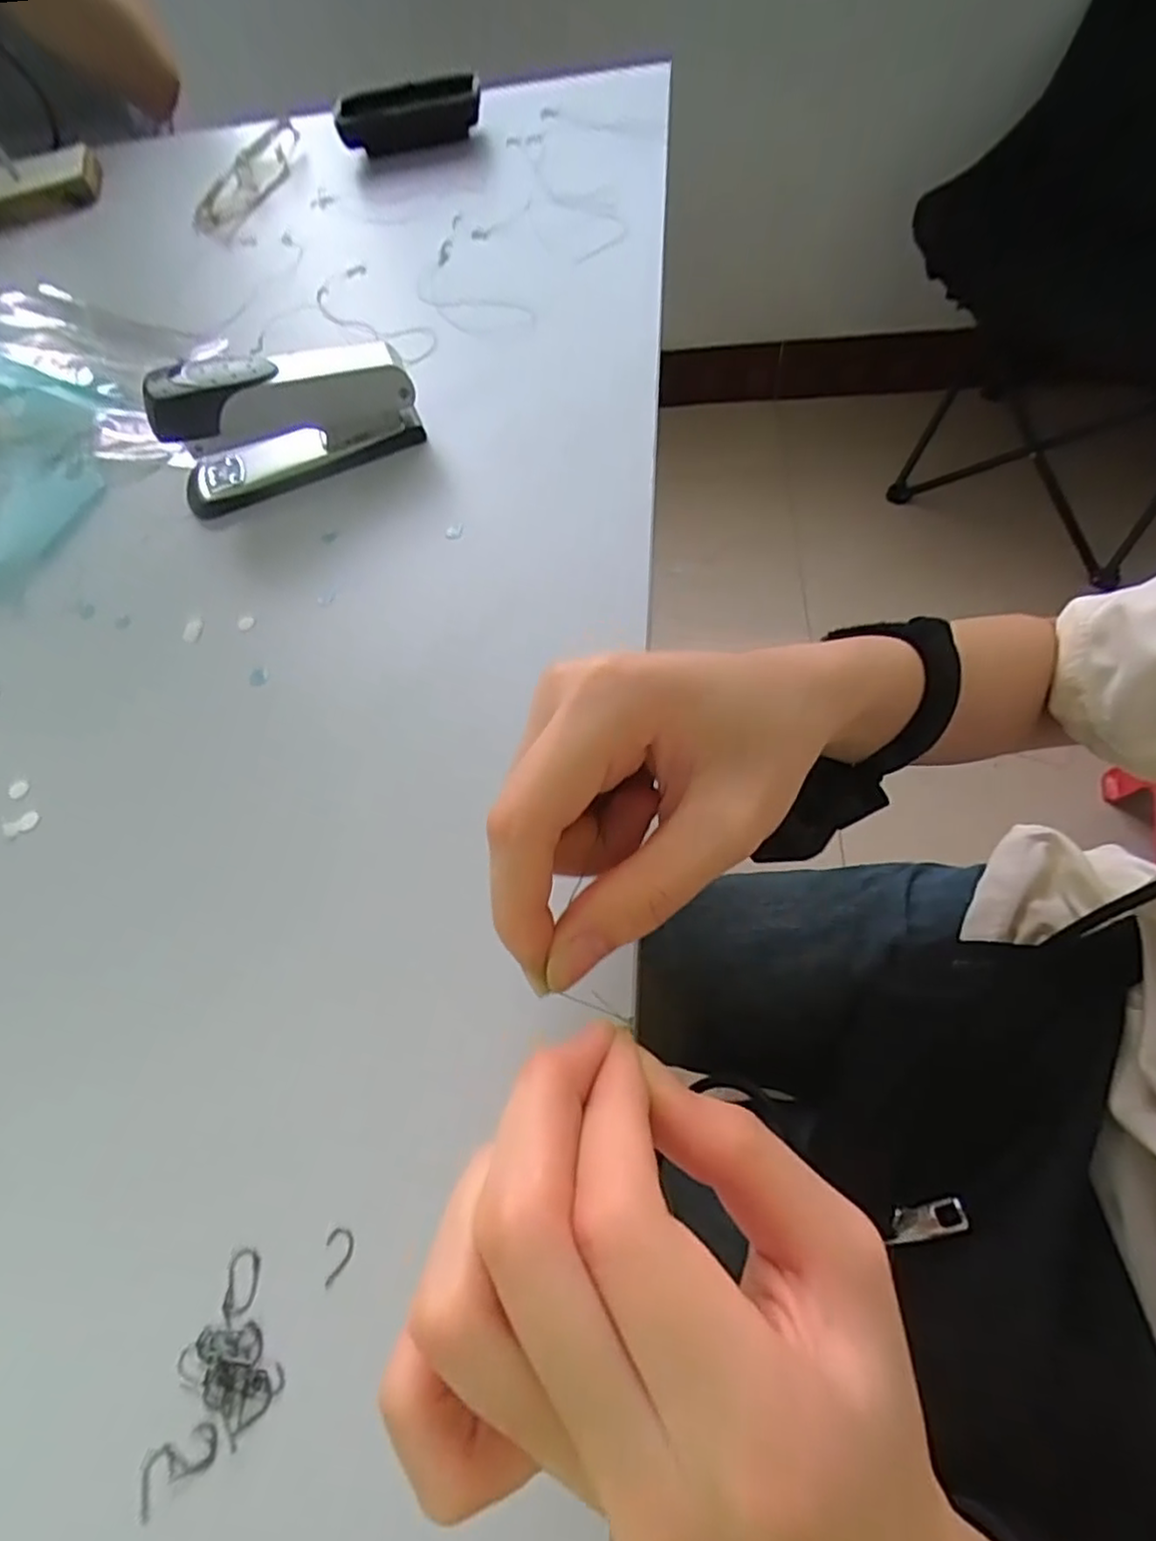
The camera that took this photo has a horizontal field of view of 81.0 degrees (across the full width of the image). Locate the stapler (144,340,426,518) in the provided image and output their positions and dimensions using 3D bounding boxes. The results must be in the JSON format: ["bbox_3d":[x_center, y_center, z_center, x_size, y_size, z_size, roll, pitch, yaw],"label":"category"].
[{"bbox_3d":[-0.141,-0.169,0.331,0.124,0.063,0.037,-19,61,-2],"label":"stapler"}]

